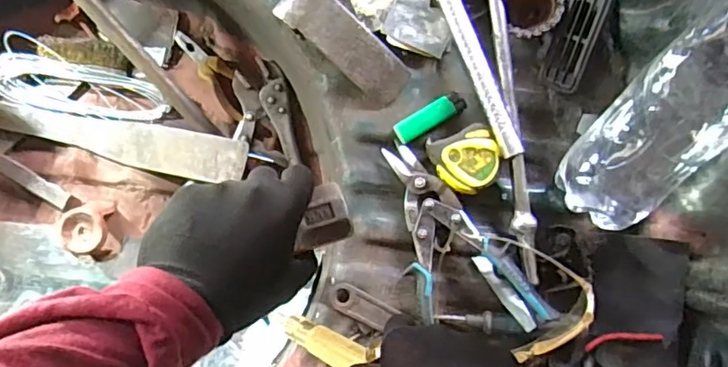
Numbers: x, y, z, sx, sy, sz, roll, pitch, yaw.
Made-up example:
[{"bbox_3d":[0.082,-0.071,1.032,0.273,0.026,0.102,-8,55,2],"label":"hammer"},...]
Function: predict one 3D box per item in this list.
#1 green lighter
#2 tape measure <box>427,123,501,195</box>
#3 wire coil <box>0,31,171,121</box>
[{"bbox_3d":[0.071,-0.071,0.602,0.081,0.010,0.024,-30,88,-3],"label":"green lighter"},{"bbox_3d":[0.107,-0.025,0.582,0.061,0.036,0.063,-26,88,-3],"label":"tape measure"},{"bbox_3d":[-0.362,-0.120,0.723,0.217,0.024,0.081,18,86,-1],"label":"wire coil"}]

